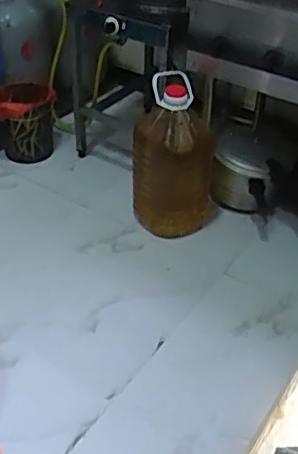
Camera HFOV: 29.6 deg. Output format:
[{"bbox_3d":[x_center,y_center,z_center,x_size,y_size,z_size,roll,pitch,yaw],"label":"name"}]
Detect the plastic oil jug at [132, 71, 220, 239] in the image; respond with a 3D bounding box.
[{"bbox_3d":[0.089,-0.211,1.739,0.275,0.428,0.236,4,40,2],"label":"plastic oil jug"}]

